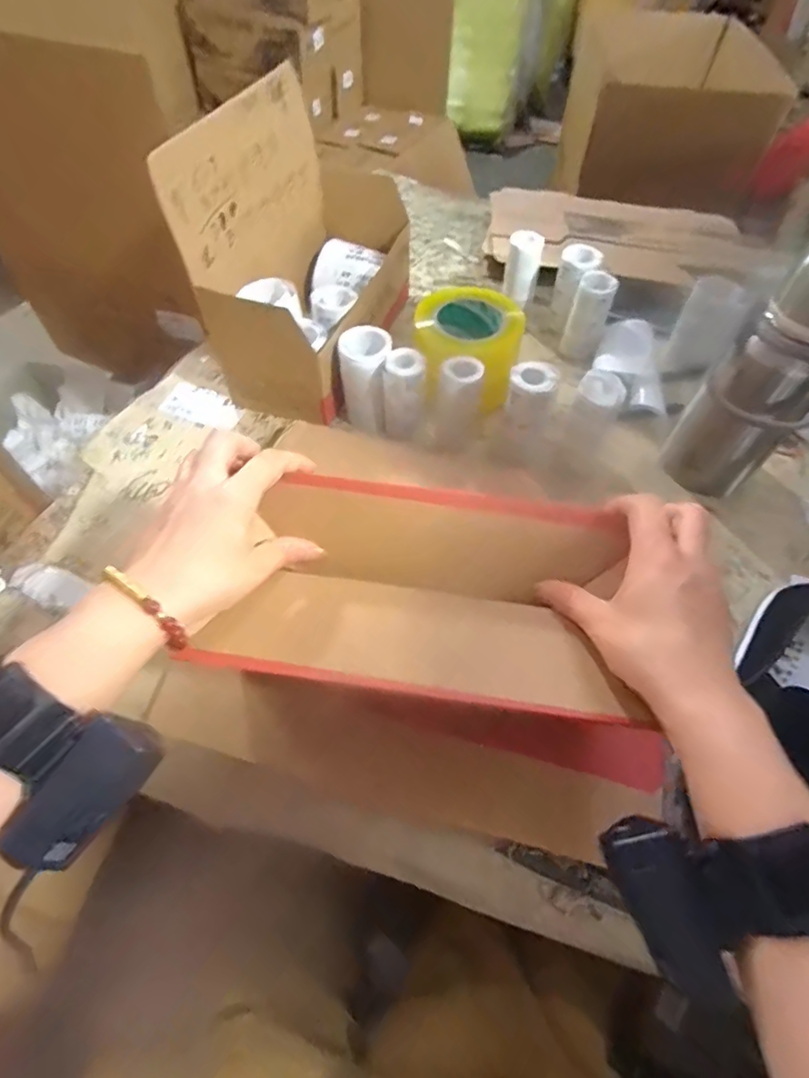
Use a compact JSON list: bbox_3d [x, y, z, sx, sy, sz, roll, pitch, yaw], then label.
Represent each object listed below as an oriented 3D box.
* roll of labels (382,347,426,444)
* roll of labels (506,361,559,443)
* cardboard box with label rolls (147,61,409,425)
[{"bbox_3d":[-0.001,-0.156,0.578,0.043,0.099,0.040,0,56,0],"label":"roll of labels"},{"bbox_3d":[0.131,-0.139,0.565,0.050,0.092,0.043,18,57,12],"label":"roll of labels"},{"bbox_3d":[-0.107,-0.345,0.616,0.149,0.243,0.312,15,57,10],"label":"cardboard box with label rolls"}]

